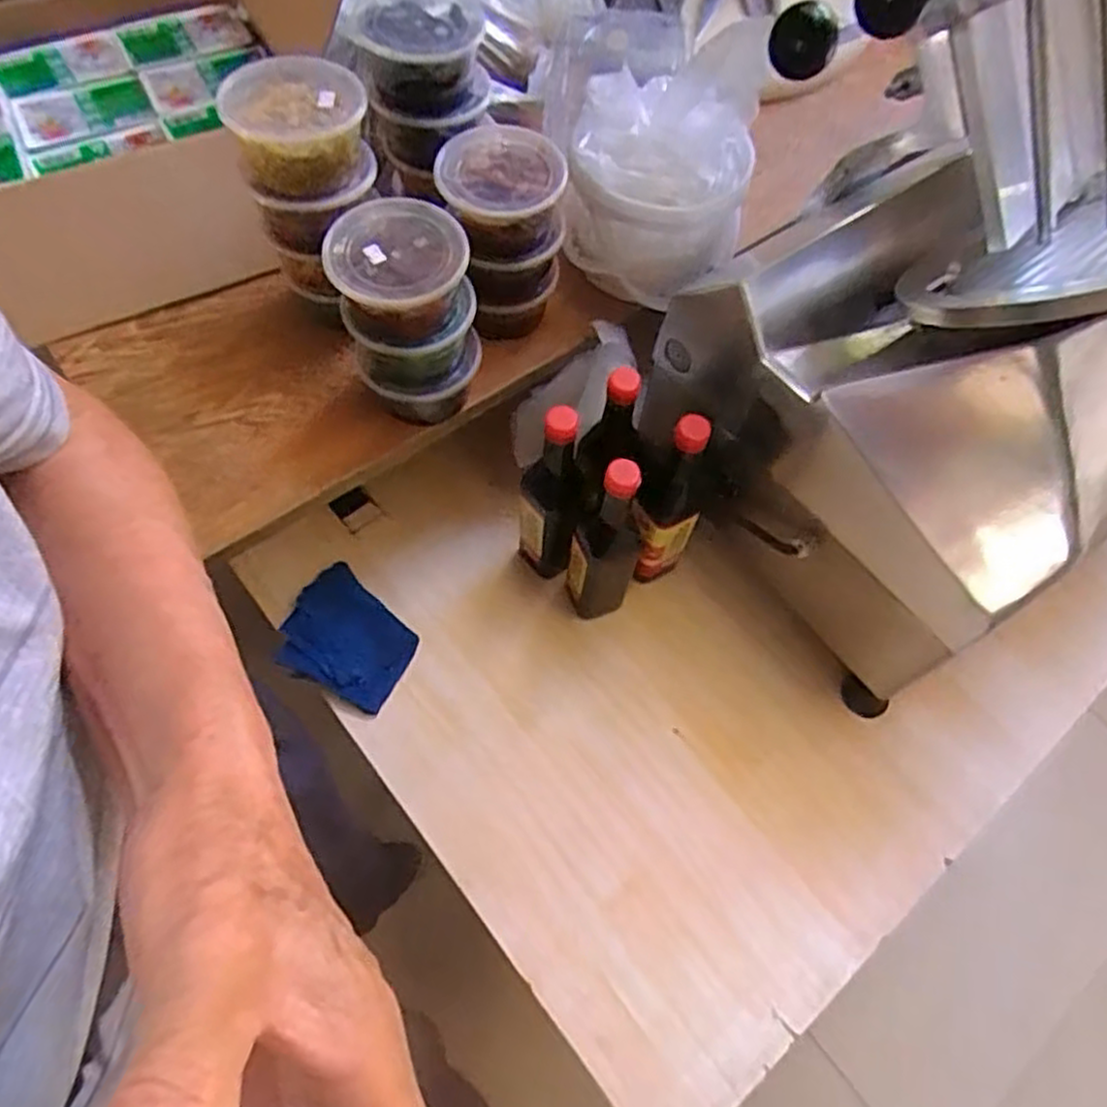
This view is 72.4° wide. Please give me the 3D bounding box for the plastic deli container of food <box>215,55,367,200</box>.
[{"bbox_3d":[-0.213,-0.357,0.635,0.114,0.056,0.111,5,63,0],"label":"plastic deli container of food"}]

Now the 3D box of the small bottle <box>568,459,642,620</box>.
[{"bbox_3d":[0.051,-0.017,0.748,0.066,0.269,0.074,11,63,3],"label":"small bottle"}]

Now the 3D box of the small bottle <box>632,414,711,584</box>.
[{"bbox_3d":[0.118,-0.048,0.780,0.065,0.271,0.081,20,63,7],"label":"small bottle"}]

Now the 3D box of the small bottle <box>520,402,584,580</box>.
[{"bbox_3d":[-0.005,-0.054,0.773,0.061,0.272,0.064,2,63,-2],"label":"small bottle"}]

